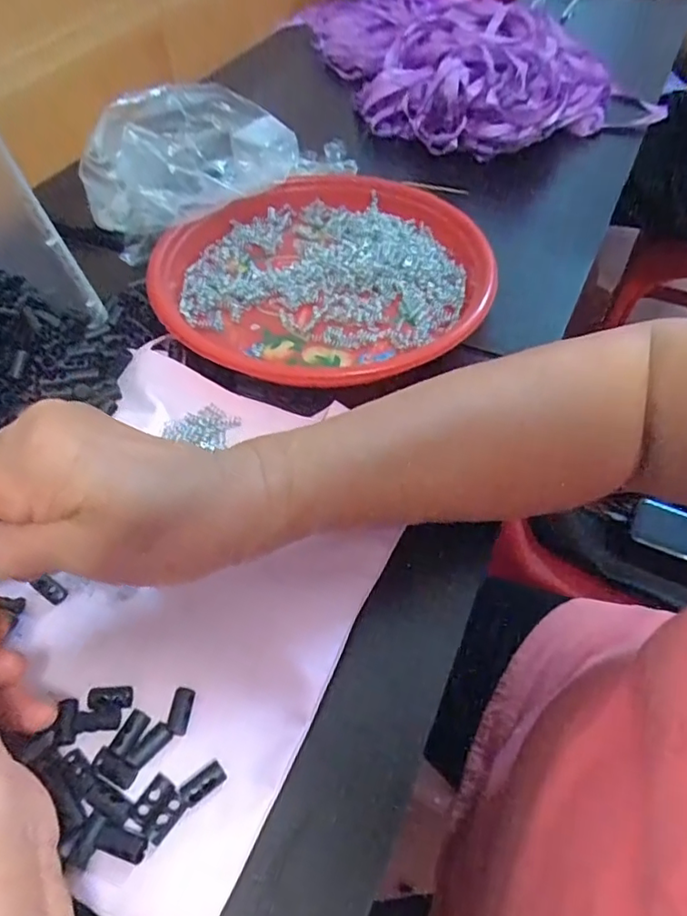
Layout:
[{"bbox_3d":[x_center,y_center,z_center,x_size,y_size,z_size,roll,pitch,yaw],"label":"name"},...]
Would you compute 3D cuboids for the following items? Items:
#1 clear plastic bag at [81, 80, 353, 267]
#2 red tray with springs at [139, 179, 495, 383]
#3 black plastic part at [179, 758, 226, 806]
[{"bbox_3d":[-0.108,-0.250,0.463,0.199,0.073,0.106,-35,60,-21],"label":"clear plastic bag"},{"bbox_3d":[-0.015,-0.136,0.418,0.235,0.029,0.218,-30,58,-19],"label":"red tray with springs"},{"bbox_3d":[-0.058,0.135,0.240,0.019,0.006,0.011,-35,60,-21],"label":"black plastic part"}]

